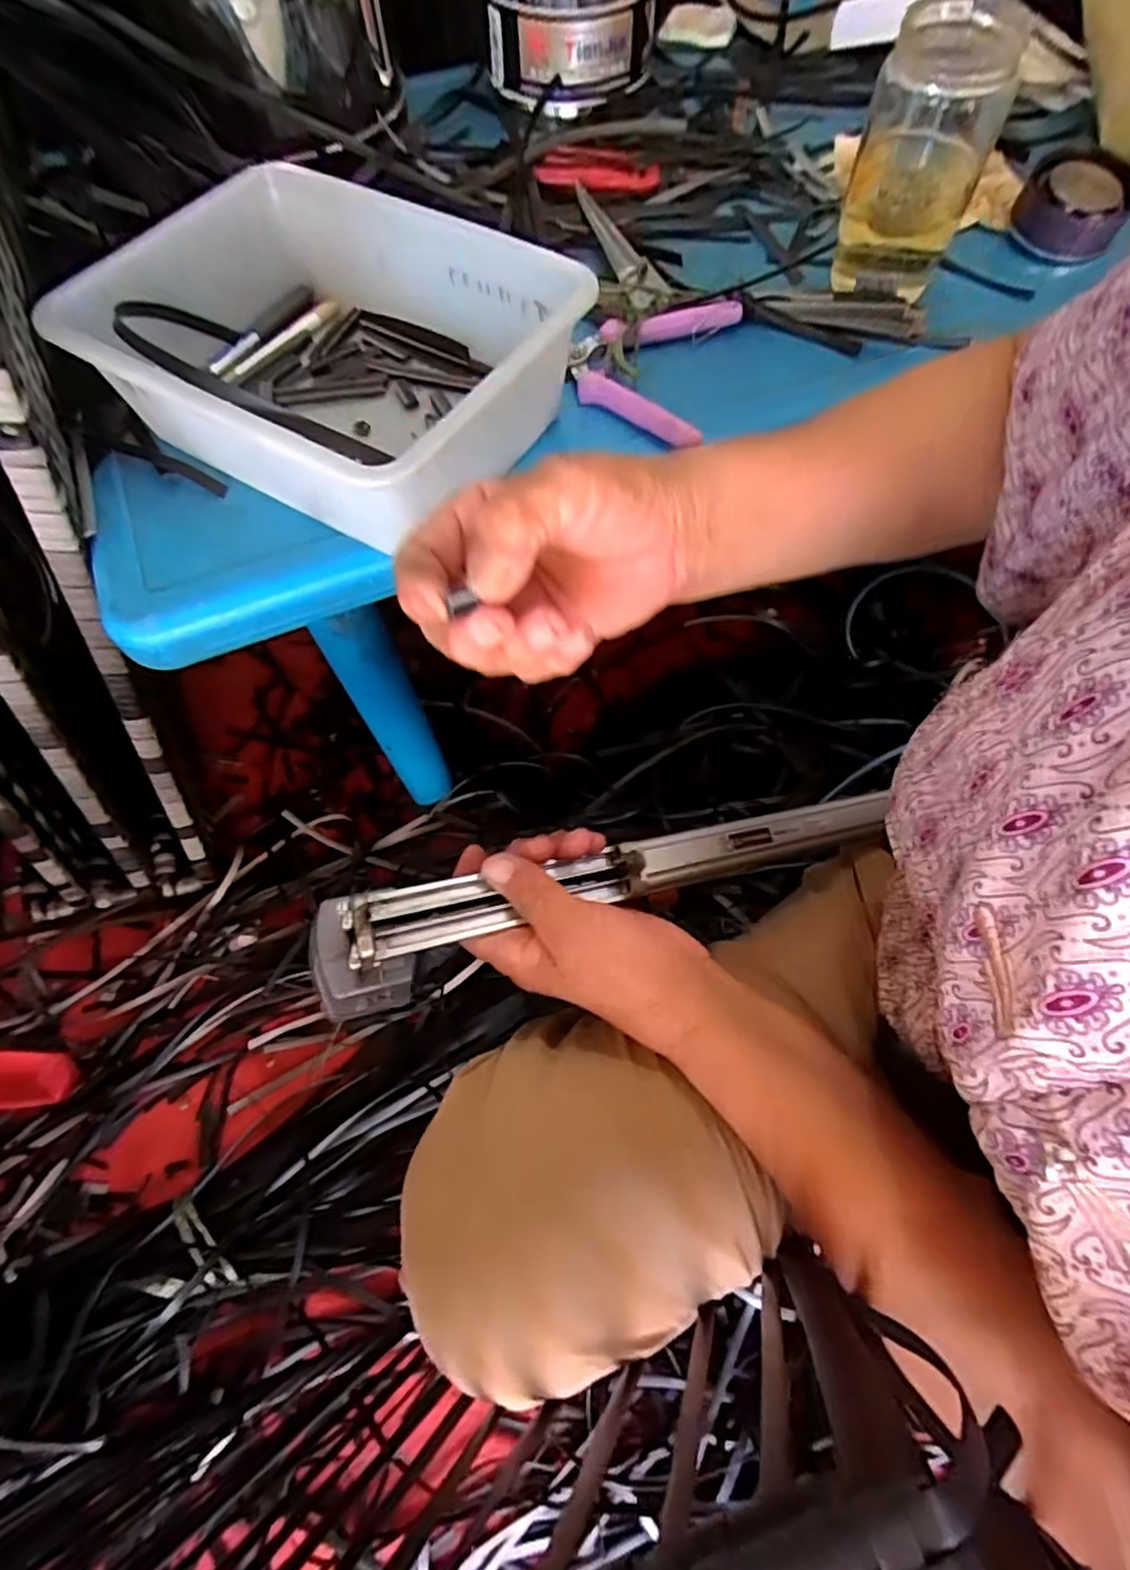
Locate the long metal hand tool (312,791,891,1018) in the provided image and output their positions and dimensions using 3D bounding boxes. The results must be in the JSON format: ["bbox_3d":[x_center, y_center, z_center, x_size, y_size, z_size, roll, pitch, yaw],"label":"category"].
[{"bbox_3d":[0.041,0.045,0.351,0.341,0.058,0.056,-12,65,-13],"label":"long metal hand tool"}]

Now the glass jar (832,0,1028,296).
[{"bbox_3d":[0.226,-0.398,0.425,0.075,0.136,0.072,18,66,8],"label":"glass jar"}]

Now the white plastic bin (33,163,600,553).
[{"bbox_3d":[-0.137,-0.258,0.397,0.257,0.079,0.201,33,69,14],"label":"white plastic bin"}]

